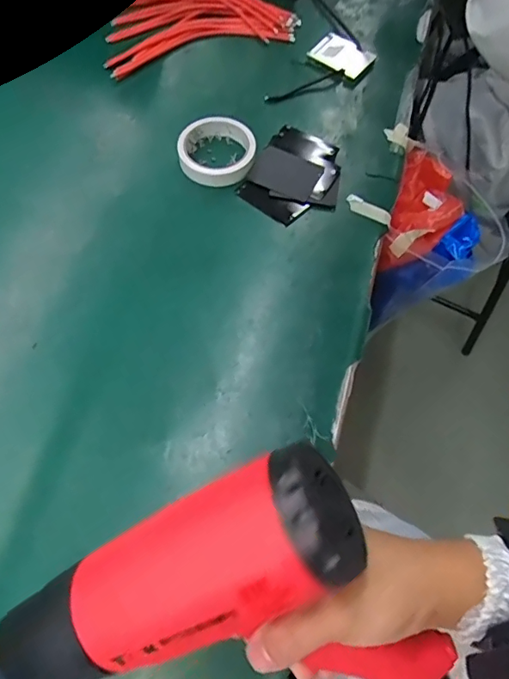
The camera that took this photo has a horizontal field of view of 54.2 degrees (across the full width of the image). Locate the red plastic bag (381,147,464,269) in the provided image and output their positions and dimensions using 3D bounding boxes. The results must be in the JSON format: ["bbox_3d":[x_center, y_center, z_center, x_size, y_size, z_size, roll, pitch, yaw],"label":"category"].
[{"bbox_3d":[0.215,-0.156,0.626,0.087,0.053,0.163,19,65,6],"label":"red plastic bag"}]

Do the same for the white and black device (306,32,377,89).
[{"bbox_3d":[0.117,-0.386,0.680,0.084,0.012,0.073,35,67,13],"label":"white and black device"}]

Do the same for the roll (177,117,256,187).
[{"bbox_3d":[-0.047,-0.225,0.593,0.092,0.022,0.089,1,64,-3],"label":"roll"}]

